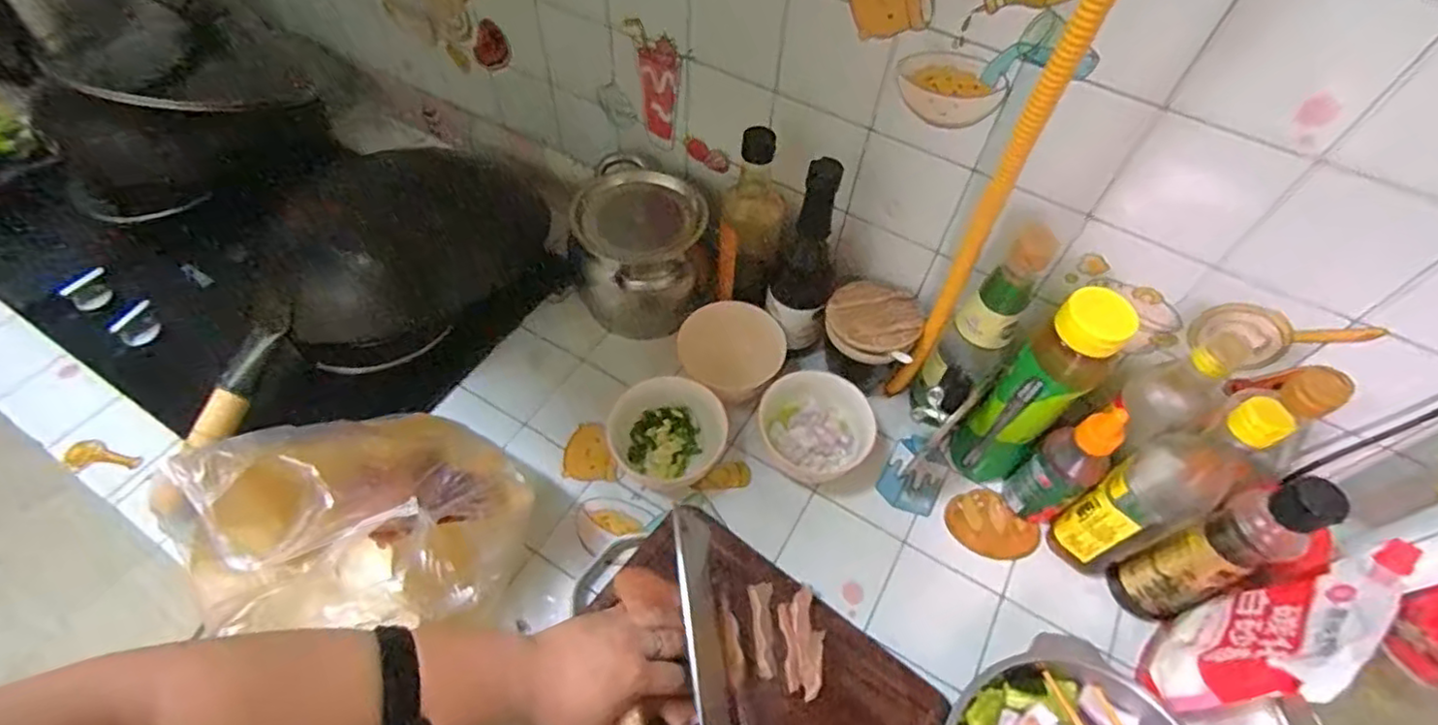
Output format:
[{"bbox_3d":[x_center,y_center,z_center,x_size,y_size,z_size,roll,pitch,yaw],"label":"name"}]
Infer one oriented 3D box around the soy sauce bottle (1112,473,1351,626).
[{"bbox_3d":[0.399,0.160,0.519,0.046,0.217,0.055,-17,58,-14],"label":"soy sauce bottle"}]

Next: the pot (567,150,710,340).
[{"bbox_3d":[-0.092,-0.125,0.733,0.141,0.142,0.188,4,55,0],"label":"pot"}]

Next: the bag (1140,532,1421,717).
[{"bbox_3d":[0.409,0.211,0.486,0.105,0.206,0.055,-21,59,-17],"label":"bag"}]

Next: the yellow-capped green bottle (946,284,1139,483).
[{"bbox_3d":[0.278,0.036,0.579,0.058,0.247,0.062,-35,64,-24],"label":"yellow-capped green bottle"}]

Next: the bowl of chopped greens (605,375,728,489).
[{"bbox_3d":[-0.054,0.070,0.641,0.114,0.070,0.092,-4,56,-6],"label":"bowl of chopped greens"}]

